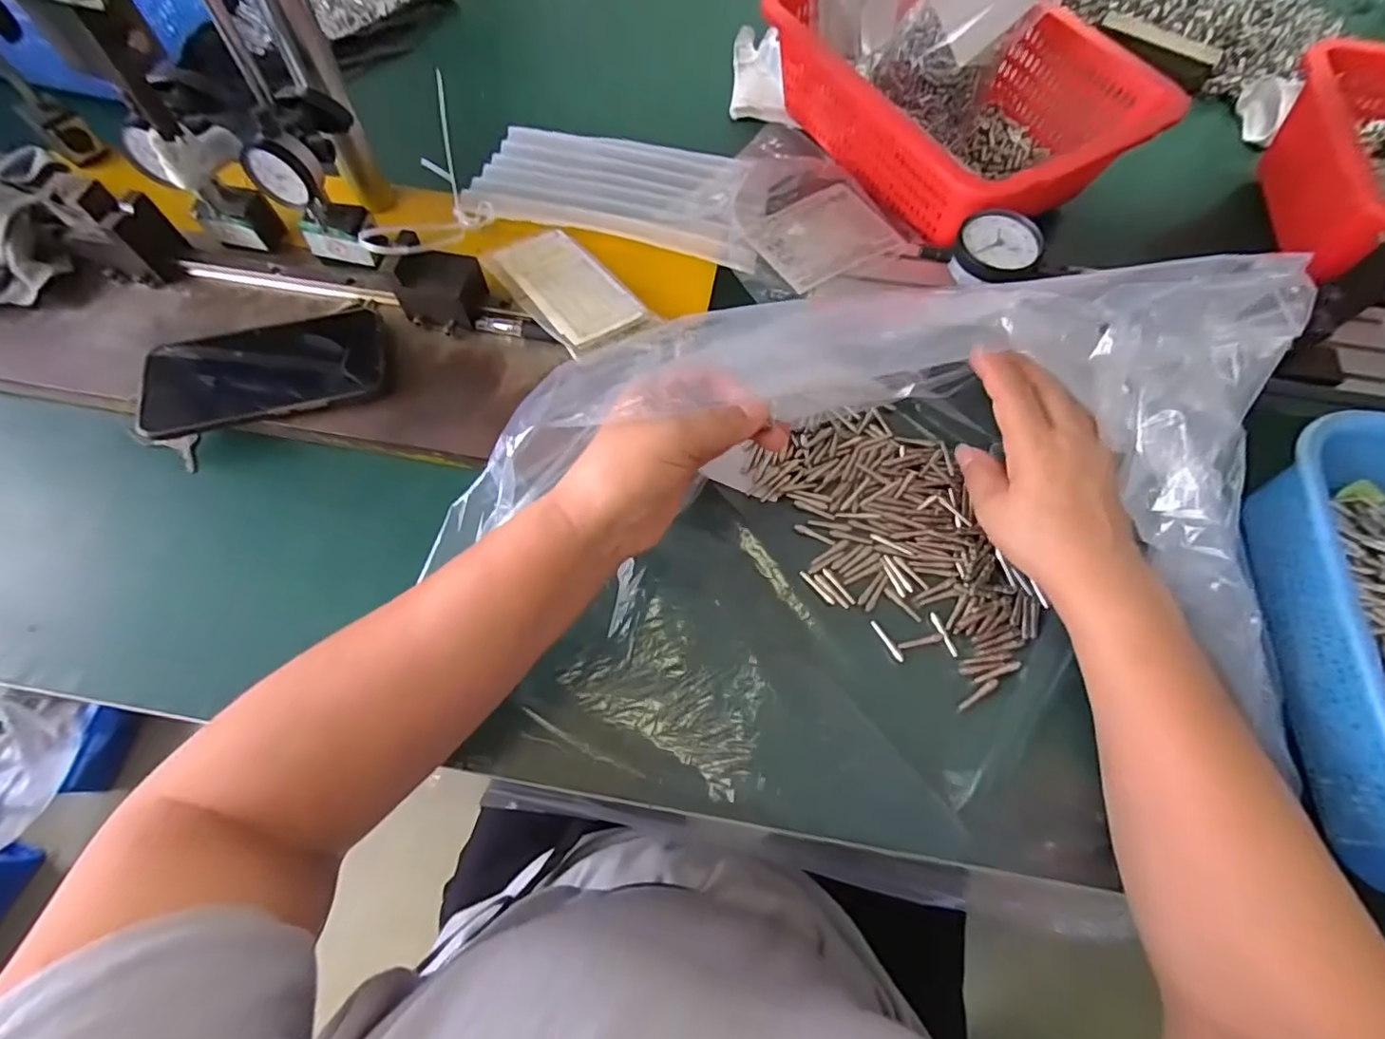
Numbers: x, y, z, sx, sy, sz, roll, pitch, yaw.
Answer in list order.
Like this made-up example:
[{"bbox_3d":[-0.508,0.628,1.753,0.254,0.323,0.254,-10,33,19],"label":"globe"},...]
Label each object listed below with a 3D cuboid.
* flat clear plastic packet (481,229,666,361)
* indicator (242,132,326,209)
[{"bbox_3d":[-0.094,-0.174,0.438,0.071,0.004,0.143,-34,64,-19],"label":"flat clear plastic packet"},{"bbox_3d":[-0.247,-0.213,0.354,0.037,0.036,0.019,-2,66,-3],"label":"indicator"}]

